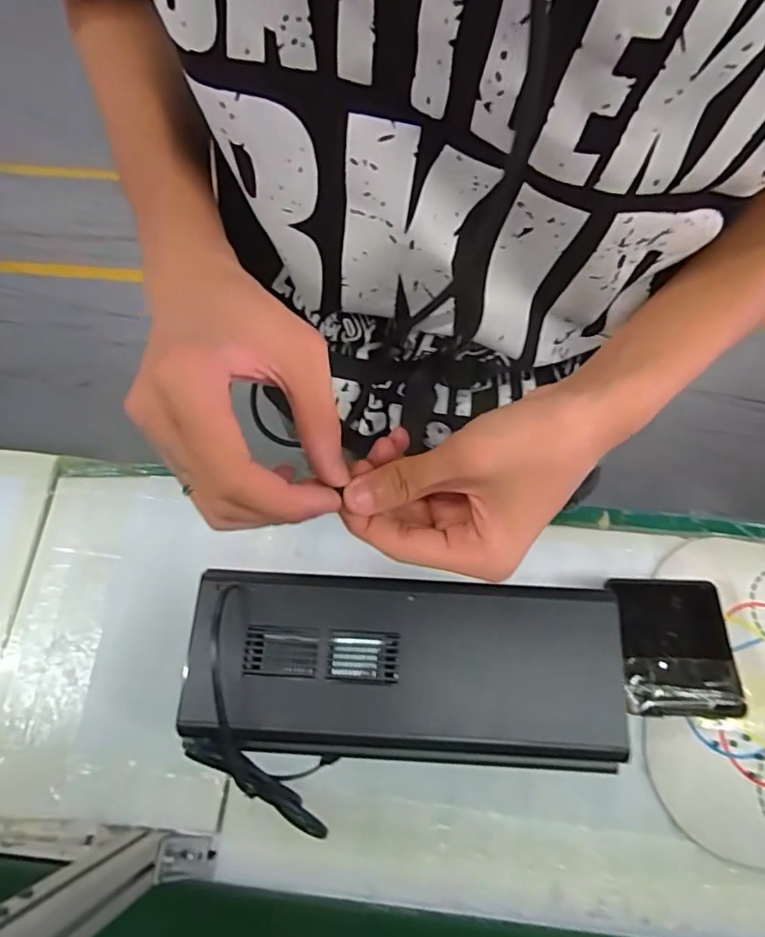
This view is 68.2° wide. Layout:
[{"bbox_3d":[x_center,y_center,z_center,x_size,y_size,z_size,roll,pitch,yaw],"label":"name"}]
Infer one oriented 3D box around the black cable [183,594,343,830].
[{"bbox_3d":[-0.104,0.223,0.482,0.037,0.232,0.105,-14,25,23],"label":"black cable"}]

